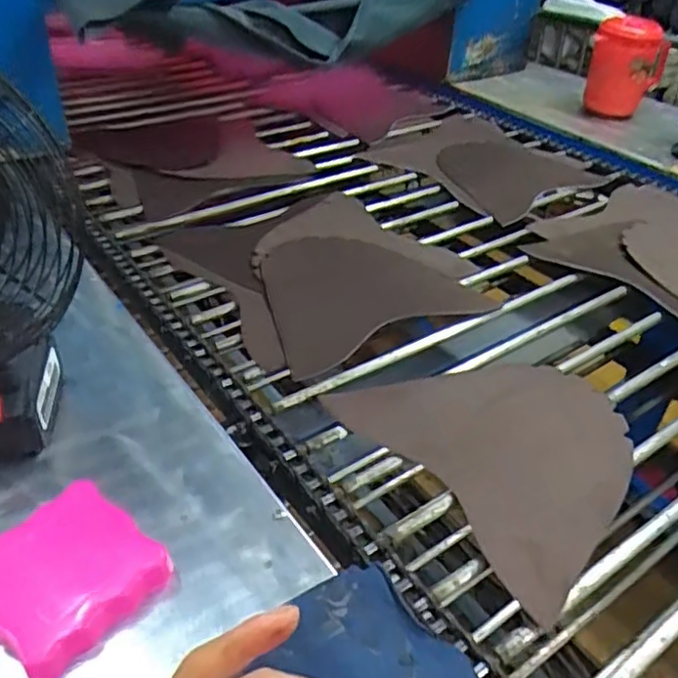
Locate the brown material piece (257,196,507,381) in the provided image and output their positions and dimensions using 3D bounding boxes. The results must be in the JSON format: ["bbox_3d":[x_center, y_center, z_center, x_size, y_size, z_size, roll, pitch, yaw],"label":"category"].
[{"bbox_3d":[0.001,-0.096,0.812,0.273,0.028,0.311,-19,44,-24],"label":"brown material piece"}]

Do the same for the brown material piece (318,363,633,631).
[{"bbox_3d":[0.150,0.085,0.601,0.244,0.019,0.258,-27,48,-35],"label":"brown material piece"}]

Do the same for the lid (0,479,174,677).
[{"bbox_3d":[-0.184,0.159,0.438,0.102,0.023,0.102,28,43,27],"label":"lid"}]

